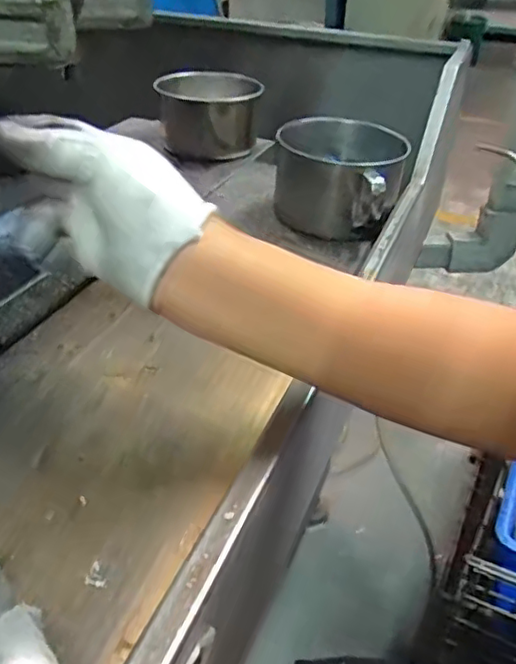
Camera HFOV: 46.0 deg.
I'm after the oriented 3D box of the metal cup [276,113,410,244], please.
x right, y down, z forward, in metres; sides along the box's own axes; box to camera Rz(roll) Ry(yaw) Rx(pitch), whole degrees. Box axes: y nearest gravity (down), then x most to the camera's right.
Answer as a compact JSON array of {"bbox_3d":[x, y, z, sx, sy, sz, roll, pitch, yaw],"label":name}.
[{"bbox_3d":[0.088,-0.168,0.653,0.133,0.081,0.146,8,36,8],"label":"metal cup"}]

